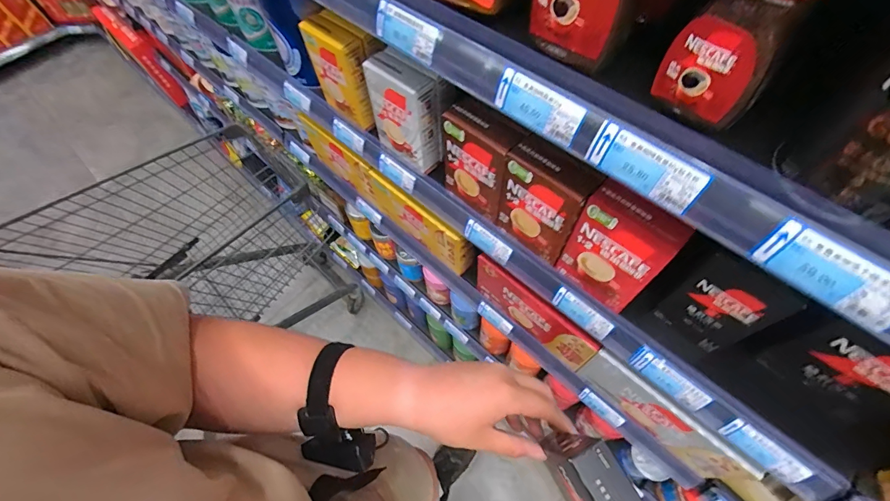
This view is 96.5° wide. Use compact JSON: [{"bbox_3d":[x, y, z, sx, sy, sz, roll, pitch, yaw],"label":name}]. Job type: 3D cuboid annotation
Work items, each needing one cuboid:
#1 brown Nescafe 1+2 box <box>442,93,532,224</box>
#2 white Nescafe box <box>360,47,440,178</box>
[{"bbox_3d":[0.043,-0.115,0.517,0.107,0.145,0.036,40,70,22],"label":"brown Nescafe 1+2 box"},{"bbox_3d":[-0.061,-0.201,0.580,0.108,0.147,0.051,39,70,22],"label":"white Nescafe box"}]

